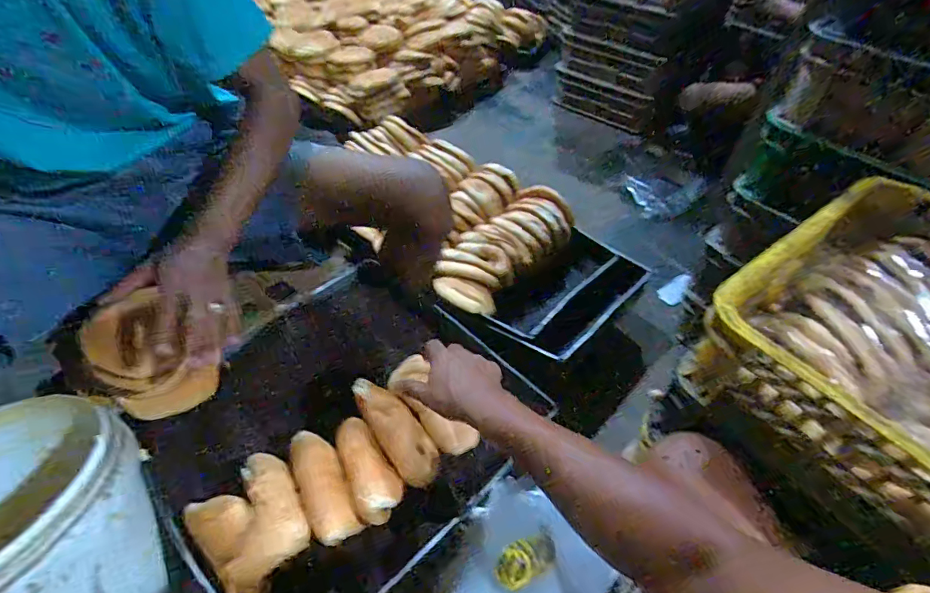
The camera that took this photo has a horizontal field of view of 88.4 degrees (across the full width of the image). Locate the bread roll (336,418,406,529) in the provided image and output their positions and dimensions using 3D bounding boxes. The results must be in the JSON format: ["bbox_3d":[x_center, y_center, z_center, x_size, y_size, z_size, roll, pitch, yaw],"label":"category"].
[{"bbox_3d":[-0.121,0.211,0.602,0.063,0.042,0.145,-19,51,-19],"label":"bread roll"}]

